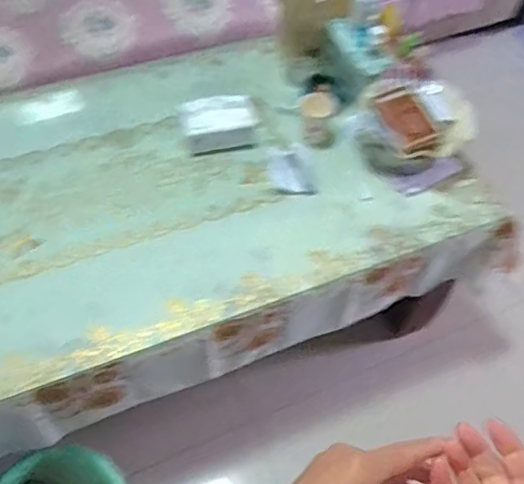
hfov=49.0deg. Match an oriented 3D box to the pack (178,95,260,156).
[{"bbox_3d":[-0.085,-0.243,1.170,0.161,0.050,0.110,-10,55,-10],"label":"pack"}]

